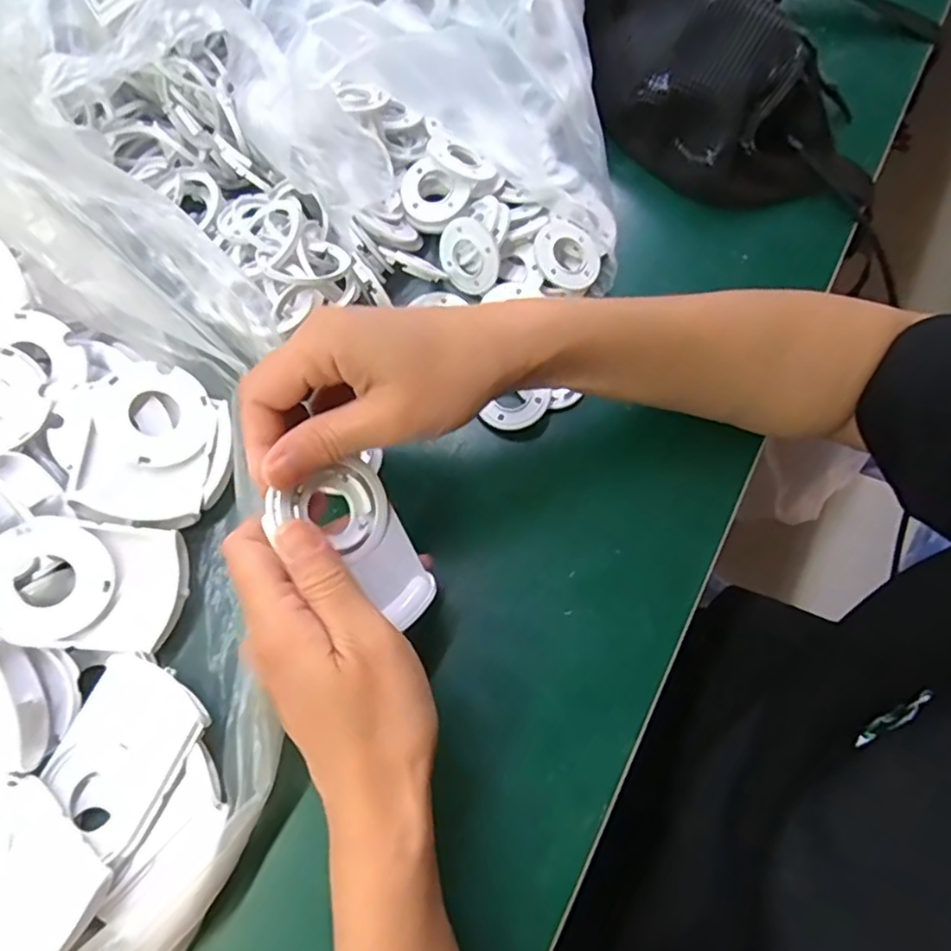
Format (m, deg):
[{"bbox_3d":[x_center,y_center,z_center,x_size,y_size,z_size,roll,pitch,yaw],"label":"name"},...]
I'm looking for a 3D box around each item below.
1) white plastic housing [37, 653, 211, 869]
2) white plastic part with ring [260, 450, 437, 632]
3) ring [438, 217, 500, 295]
[{"bbox_3d":[-0.156,0.121,0.279,0.059,0.018,0.069,26,69,10],"label":"white plastic housing"},{"bbox_3d":[-0.048,0.029,0.274,0.044,0.016,0.081,-42,106,-16],"label":"white plastic part with ring"},{"bbox_3d":[-0.004,-0.133,0.381,0.044,0.039,0.004,49,45,7],"label":"ring"}]

